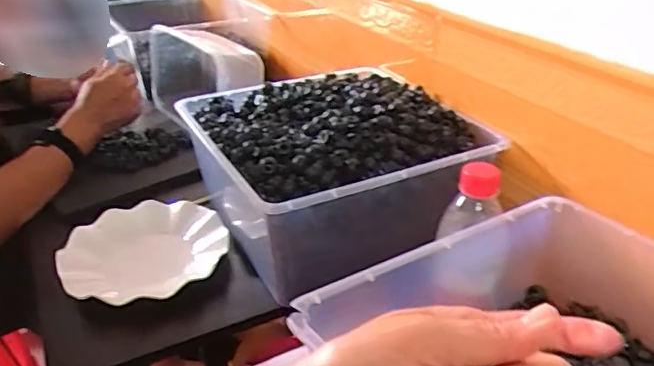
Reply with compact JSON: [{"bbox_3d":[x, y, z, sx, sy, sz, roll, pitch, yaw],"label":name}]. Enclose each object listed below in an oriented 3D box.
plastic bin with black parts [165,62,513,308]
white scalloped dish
[{"bbox_3d":[0.007,-0.026,0.675,0.289,0.147,0.278,-15,33,-22],"label":"plastic bin with black parts"},{"bbox_3d":[-0.208,0.081,0.646,0.181,0.025,0.175,-1,30,0],"label":"white scalloped dish"}]

